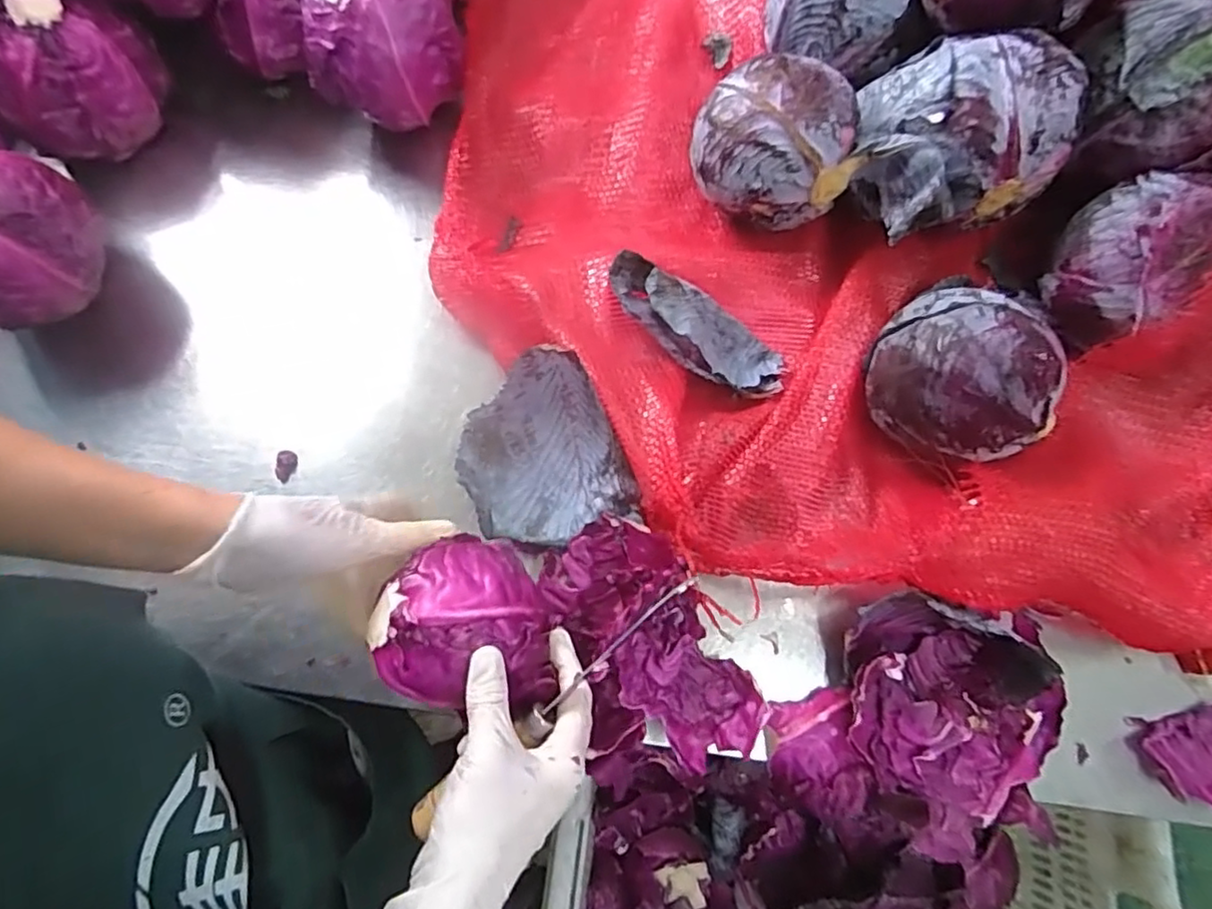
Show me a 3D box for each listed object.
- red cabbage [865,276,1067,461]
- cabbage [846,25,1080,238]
[{"bbox_3d":[0.238,-0.051,0.421,0.094,0.084,0.114,-24,75,-9],"label":"red cabbage"},{"bbox_3d":[0.249,-0.241,0.460,0.138,0.095,0.130,-18,74,-7],"label":"cabbage"}]

